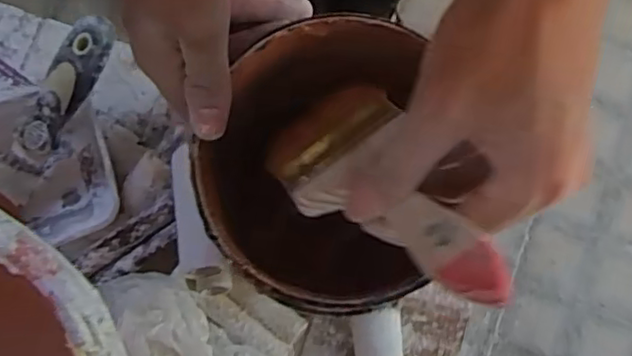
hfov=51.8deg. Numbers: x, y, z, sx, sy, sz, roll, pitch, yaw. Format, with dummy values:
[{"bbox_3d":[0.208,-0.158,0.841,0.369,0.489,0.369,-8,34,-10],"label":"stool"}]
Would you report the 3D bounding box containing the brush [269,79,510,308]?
[{"bbox_3d":[0.031,0.004,0.291,0.069,0.018,0.183,-31,32,-8],"label":"brush"}]

